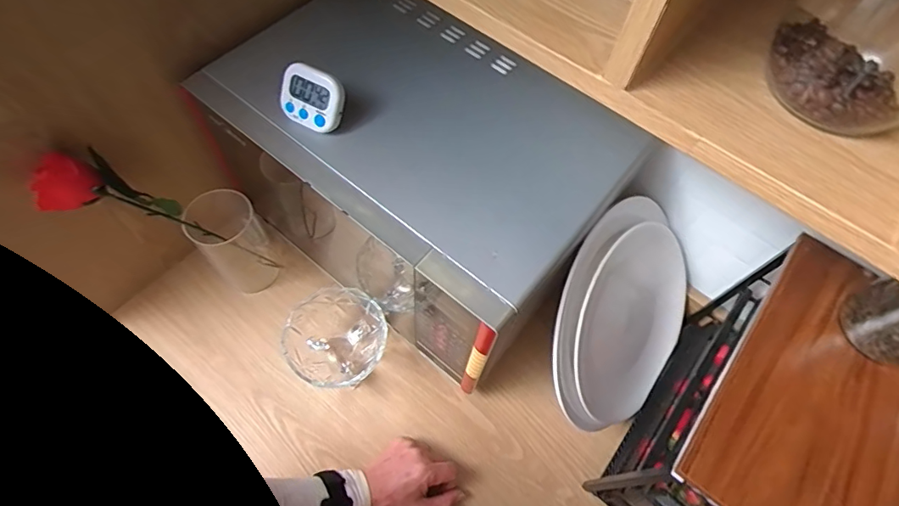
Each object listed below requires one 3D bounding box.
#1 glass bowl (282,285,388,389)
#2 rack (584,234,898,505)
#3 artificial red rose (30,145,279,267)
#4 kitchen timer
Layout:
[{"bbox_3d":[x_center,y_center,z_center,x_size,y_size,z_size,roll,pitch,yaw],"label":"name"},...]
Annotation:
[{"bbox_3d":[-0.146,0.122,0.656,0.124,0.079,0.124,1,62,-2],"label":"glass bowl"},{"bbox_3d":[0.381,0.233,0.525,0.296,0.268,0.278,37,66,16],"label":"rack"},{"bbox_3d":[-0.333,-0.044,0.610,0.059,0.302,0.059,-30,63,15],"label":"artificial red rose"},{"bbox_3d":[-0.138,-0.158,0.498,0.063,0.058,0.019,23,30,2],"label":"kitchen timer"}]

